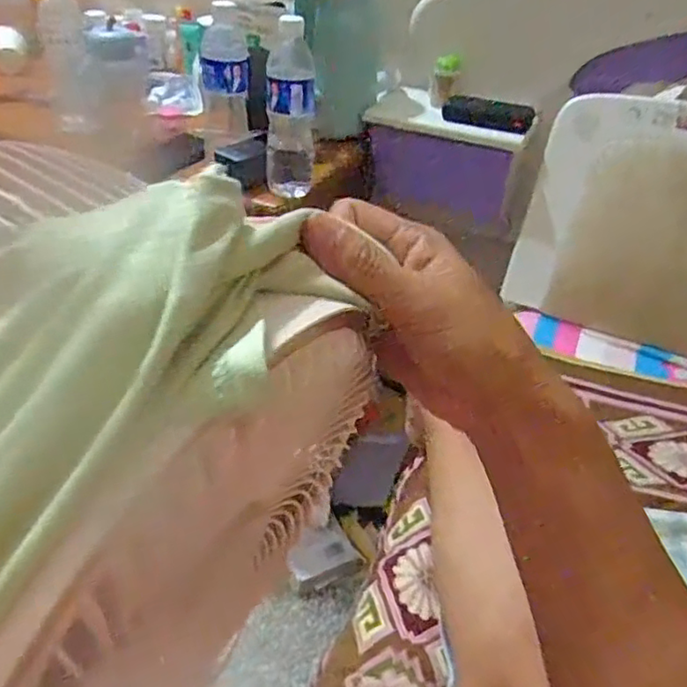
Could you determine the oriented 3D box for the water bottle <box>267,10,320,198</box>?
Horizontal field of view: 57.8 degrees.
[{"bbox_3d":[-0.070,-0.308,0.836,0.064,0.216,0.063,2,38,-3],"label":"water bottle"}]

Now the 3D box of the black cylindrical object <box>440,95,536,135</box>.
[{"bbox_3d":[0.231,-0.371,1.000,0.148,0.041,0.034,22,41,21],"label":"black cylindrical object"}]

